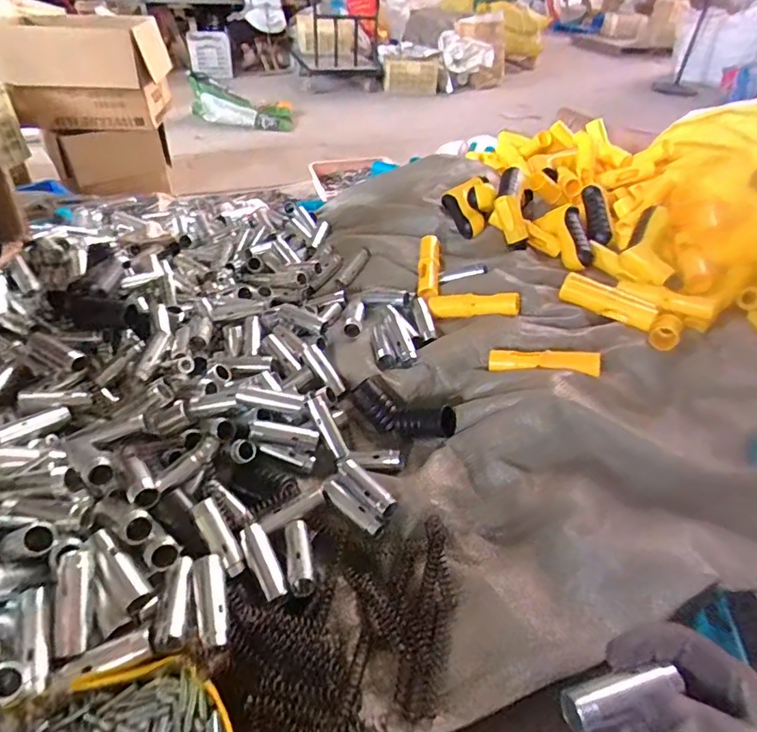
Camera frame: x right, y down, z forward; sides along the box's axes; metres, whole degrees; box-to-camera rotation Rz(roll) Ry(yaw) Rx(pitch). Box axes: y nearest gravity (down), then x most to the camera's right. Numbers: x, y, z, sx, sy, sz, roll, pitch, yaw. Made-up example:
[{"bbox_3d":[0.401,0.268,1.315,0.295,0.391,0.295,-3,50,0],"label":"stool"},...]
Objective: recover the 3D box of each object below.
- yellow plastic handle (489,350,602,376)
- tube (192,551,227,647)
[{"bbox_3d":[0.191,-0.005,0.577,0.121,0.016,0.022,2,39,18],"label":"yellow plastic handle"},{"bbox_3d":[-0.132,0.186,0.392,0.022,0.022,0.067,-10,43,-16],"label":"tube"}]

